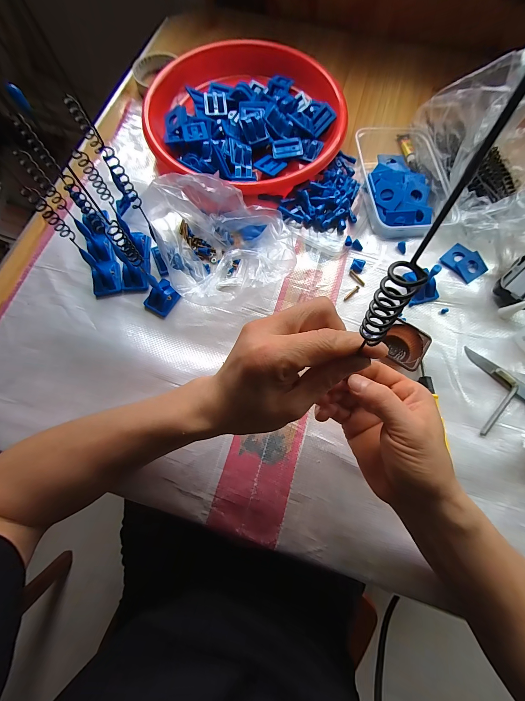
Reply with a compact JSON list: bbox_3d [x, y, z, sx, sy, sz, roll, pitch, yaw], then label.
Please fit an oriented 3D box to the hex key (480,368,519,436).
[{"bbox_3d":[0.272,0.062,0.301,0.026,0.009,0.080,22,74,6],"label":"hex key"}]

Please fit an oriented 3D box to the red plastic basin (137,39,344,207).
[{"bbox_3d":[-0.022,-0.347,0.400,0.274,0.053,0.274,0,73,0],"label":"red plastic basin"}]

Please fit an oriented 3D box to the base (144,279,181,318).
[{"bbox_3d":[-0.129,-0.068,0.336,0.032,0.021,0.042,31,76,8],"label":"base"}]

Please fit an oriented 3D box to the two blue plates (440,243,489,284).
[{"bbox_3d":[0.271,-0.118,0.355,0.043,0.006,0.051,-36,77,-10],"label":"two blue plates"}]

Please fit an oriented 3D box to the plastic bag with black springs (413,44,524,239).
[{"bbox_3d":[0.318,-0.259,0.328,0.163,0.143,0.212,-1,73,-1],"label":"plastic bag with black springs"}]

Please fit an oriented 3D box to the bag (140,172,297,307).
[{"bbox_3d":[-0.052,-0.141,0.336,0.151,0.062,0.173,-22,75,-7],"label":"bag"}]

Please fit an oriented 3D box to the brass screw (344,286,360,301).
[{"bbox_3d":[0.118,-0.075,0.350,0.028,0.004,0.005,-43,78,-12],"label":"brass screw"}]

